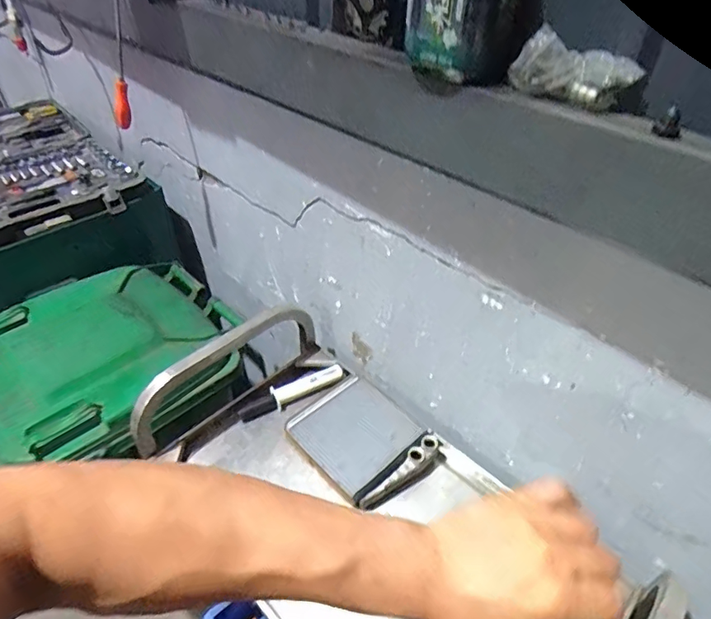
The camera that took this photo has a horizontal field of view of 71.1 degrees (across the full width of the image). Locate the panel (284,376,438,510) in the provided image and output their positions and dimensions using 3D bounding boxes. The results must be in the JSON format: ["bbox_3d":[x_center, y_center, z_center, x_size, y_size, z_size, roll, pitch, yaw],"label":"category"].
[{"bbox_3d":[0.002,0.226,0.901,0.182,0.042,0.216,-30,49,-31],"label":"panel"}]

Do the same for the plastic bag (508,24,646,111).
[{"bbox_3d":[0.199,-0.220,0.454,0.105,0.054,0.028,25,46,26],"label":"plastic bag"}]

